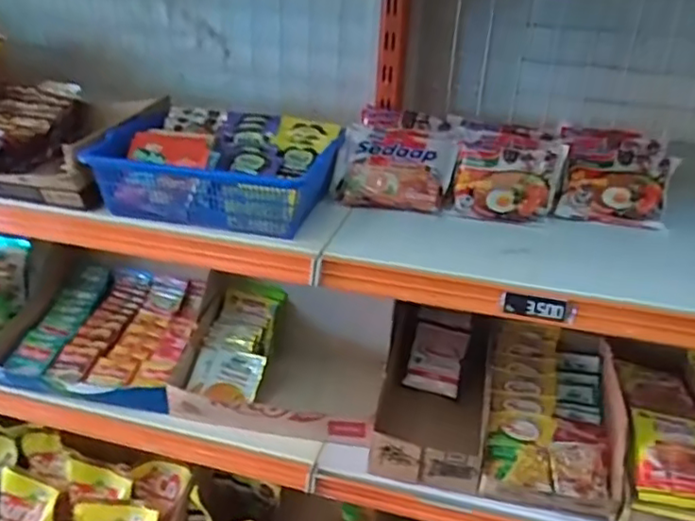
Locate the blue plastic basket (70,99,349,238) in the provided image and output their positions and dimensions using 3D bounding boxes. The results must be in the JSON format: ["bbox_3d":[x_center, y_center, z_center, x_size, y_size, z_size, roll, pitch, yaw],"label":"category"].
[{"bbox_3d":[-0.177,-0.131,0.862,0.287,0.094,0.236,9,29,12],"label":"blue plastic basket"}]

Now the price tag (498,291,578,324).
[{"bbox_3d":[0.211,0.052,0.688,0.082,0.026,0.007,8,29,10],"label":"price tag"}]

